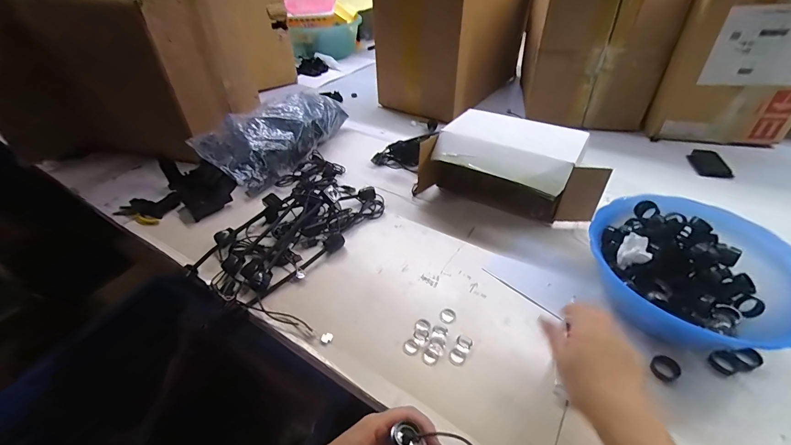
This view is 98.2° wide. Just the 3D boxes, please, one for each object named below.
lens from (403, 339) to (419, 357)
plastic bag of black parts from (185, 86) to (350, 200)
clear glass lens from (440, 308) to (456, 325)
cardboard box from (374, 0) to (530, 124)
[{"bbox_3d":[0.020,0.167,0.456,0.019,0.005,0.021,-29,47,-27],"label":"lens"},{"bbox_3d":[-0.291,-0.218,0.843,0.198,0.103,0.356,22,47,26],"label":"plastic bag of black parts"},{"bbox_3d":[0.075,0.135,0.491,0.022,0.004,0.023,29,50,32],"label":"clear glass lens"},{"bbox_3d":[0.182,-0.569,1.033,0.275,0.344,0.457,25,48,29],"label":"cardboard box"}]

